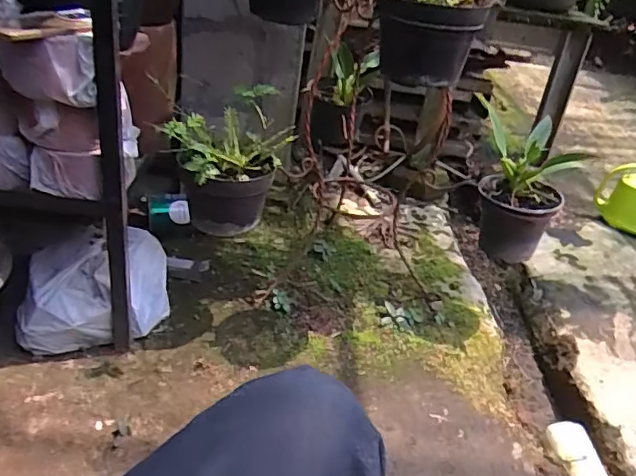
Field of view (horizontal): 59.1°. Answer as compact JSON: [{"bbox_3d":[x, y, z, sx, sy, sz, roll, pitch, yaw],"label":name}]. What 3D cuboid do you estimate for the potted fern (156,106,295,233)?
[{"bbox_3d":[-0.143,-0.130,0.969,0.168,0.233,0.250,9,31,0],"label":"potted fern"}]

